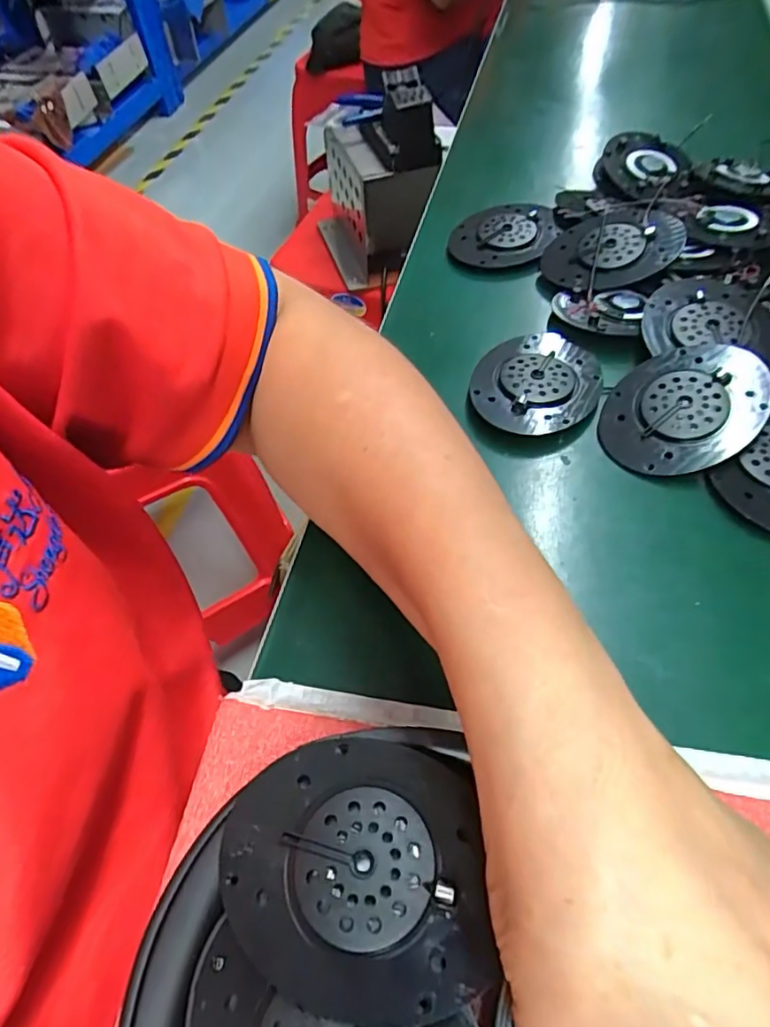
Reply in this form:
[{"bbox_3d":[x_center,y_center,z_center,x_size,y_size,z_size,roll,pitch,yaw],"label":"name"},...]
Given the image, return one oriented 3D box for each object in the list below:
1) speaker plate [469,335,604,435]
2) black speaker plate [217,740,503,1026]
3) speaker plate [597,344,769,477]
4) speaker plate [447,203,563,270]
[{"bbox_3d":[0.085,-0.076,0.328,0.066,0.008,0.083,16,58,16],"label":"speaker plate"},{"bbox_3d":[-0.010,0.104,0.174,0.076,0.009,0.069,-3,55,1],"label":"black speaker plate"},{"bbox_3d":[0.155,-0.056,0.303,0.066,0.007,0.087,37,81,30],"label":"speaker plate"},{"bbox_3d":[0.084,-0.199,0.417,0.074,0.013,0.062,3,55,7],"label":"speaker plate"}]

